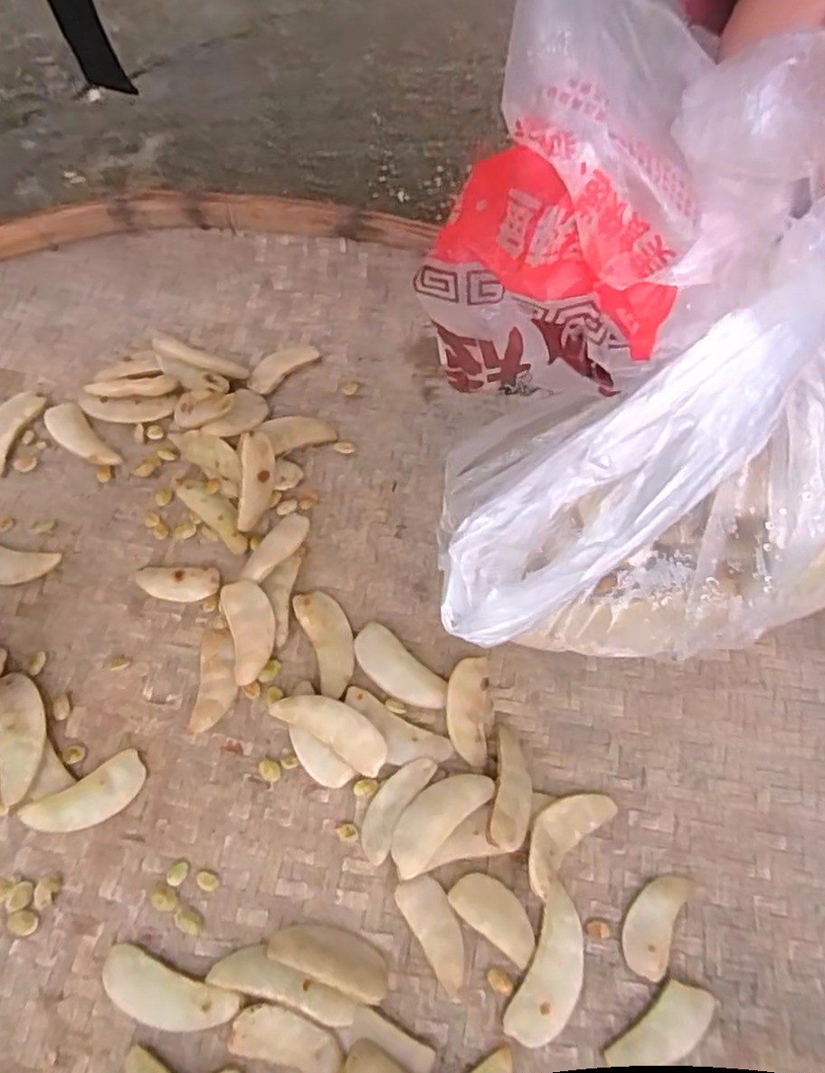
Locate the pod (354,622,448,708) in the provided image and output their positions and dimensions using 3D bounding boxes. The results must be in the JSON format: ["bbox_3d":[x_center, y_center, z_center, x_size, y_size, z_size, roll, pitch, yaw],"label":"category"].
[{"bbox_3d":[-0.010,0.079,0.415,0.067,0.004,0.027,40,71,17],"label":"pod"}]

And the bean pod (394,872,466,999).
[{"bbox_3d":[0.013,0.209,0.370,0.024,0.009,0.057,-28,68,-13],"label":"bean pod"}]

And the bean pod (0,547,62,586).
[{"bbox_3d":[-0.266,0.018,0.452,0.068,0.013,0.027,10,65,5],"label":"bean pod"}]

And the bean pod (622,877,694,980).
[{"bbox_3d":[0.129,0.204,0.371,0.026,0.012,0.053,27,67,12],"label":"bean pod"}]

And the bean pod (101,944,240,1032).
[{"bbox_3d":[-0.126,0.232,0.353,0.072,0.007,0.026,19,66,9],"label":"bean pod"}]

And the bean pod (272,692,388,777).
[{"bbox_3d":[-0.045,0.109,0.398,0.068,0.013,0.026,29,68,13],"label":"bean pod"}]

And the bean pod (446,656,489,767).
[{"bbox_3d":[0.033,0.102,0.410,0.025,0.015,0.060,1,79,0],"label":"bean pod"}]

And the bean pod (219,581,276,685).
[{"bbox_3d":[-0.098,0.056,0.422,0.028,0.011,0.059,-15,65,-7],"label":"bean pod"}]

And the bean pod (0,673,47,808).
[{"bbox_3d":[-0.226,0.113,0.399,0.033,0.017,0.072,-25,67,-11],"label":"bean pod"}]

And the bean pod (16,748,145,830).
[{"bbox_3d":[-0.179,0.144,0.383,0.061,0.014,0.026,-24,66,-24],"label":"bean pod"}]

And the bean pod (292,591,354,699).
[{"bbox_3d":[-0.051,0.065,0.429,0.028,0.011,0.067,-19,66,-9],"label":"bean pod"}]

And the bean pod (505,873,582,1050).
[{"bbox_3d":[0.074,0.223,0.364,0.030,0.010,0.076,21,66,10],"label":"bean pod"}]

